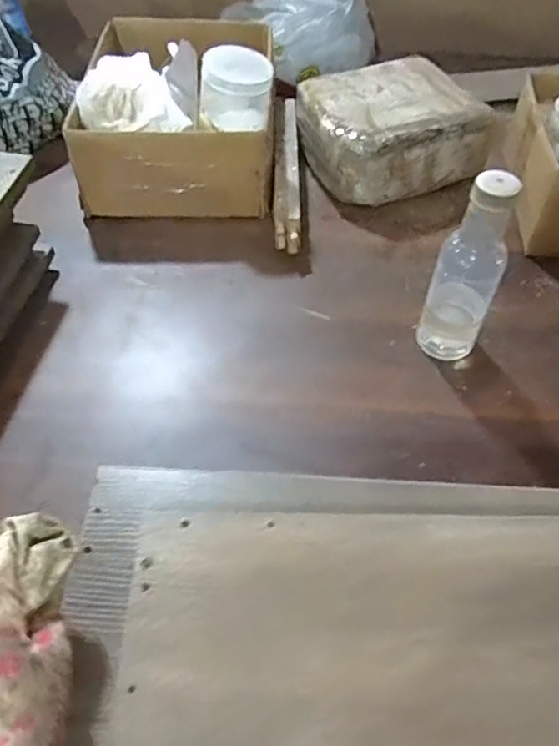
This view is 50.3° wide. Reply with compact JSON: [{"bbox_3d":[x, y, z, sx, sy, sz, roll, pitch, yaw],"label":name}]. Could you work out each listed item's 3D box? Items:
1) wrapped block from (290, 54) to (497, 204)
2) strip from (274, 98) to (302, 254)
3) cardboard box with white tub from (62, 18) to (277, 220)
[{"bbox_3d":[0.156,-0.341,0.850,0.236,0.109,0.183,-14,54,-13],"label":"wrapped block"},{"bbox_3d":[0.012,-0.274,0.818,0.034,0.064,0.275,2,52,-1],"label":"strip"},{"bbox_3d":[-0.128,-0.379,0.807,0.255,0.188,0.296,2,52,-2],"label":"cardboard box with white tub"}]

